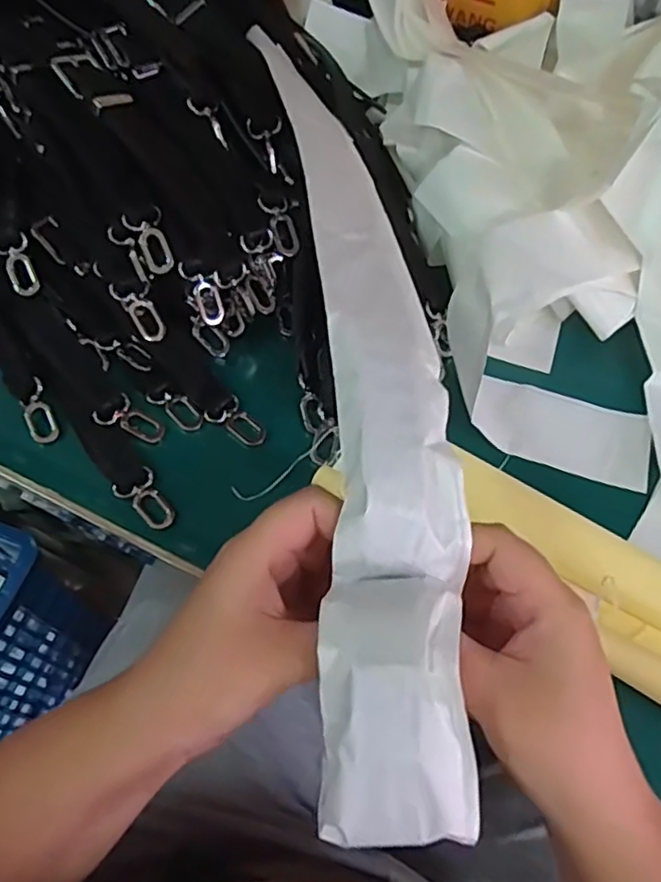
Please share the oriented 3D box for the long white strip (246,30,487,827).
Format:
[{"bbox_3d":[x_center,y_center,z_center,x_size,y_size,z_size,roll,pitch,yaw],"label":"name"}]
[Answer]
[{"bbox_3d":[0.016,-0.057,0.307,0.064,0.043,0.425,-3,63,-5],"label":"long white strip"}]

